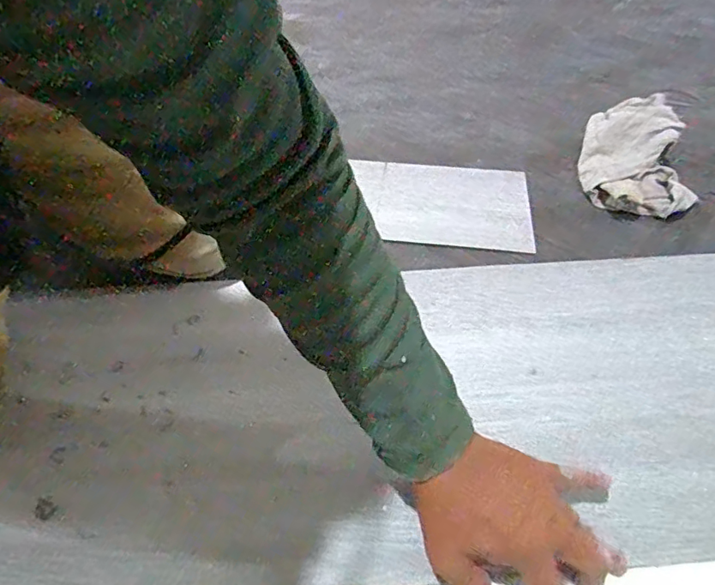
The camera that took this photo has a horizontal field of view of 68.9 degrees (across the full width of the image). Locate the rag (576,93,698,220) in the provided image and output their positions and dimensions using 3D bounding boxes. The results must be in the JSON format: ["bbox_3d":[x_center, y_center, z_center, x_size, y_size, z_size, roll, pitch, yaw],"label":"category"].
[{"bbox_3d":[0.339,-0.173,0.648,0.115,0.075,0.176,1,49,1],"label":"rag"}]

